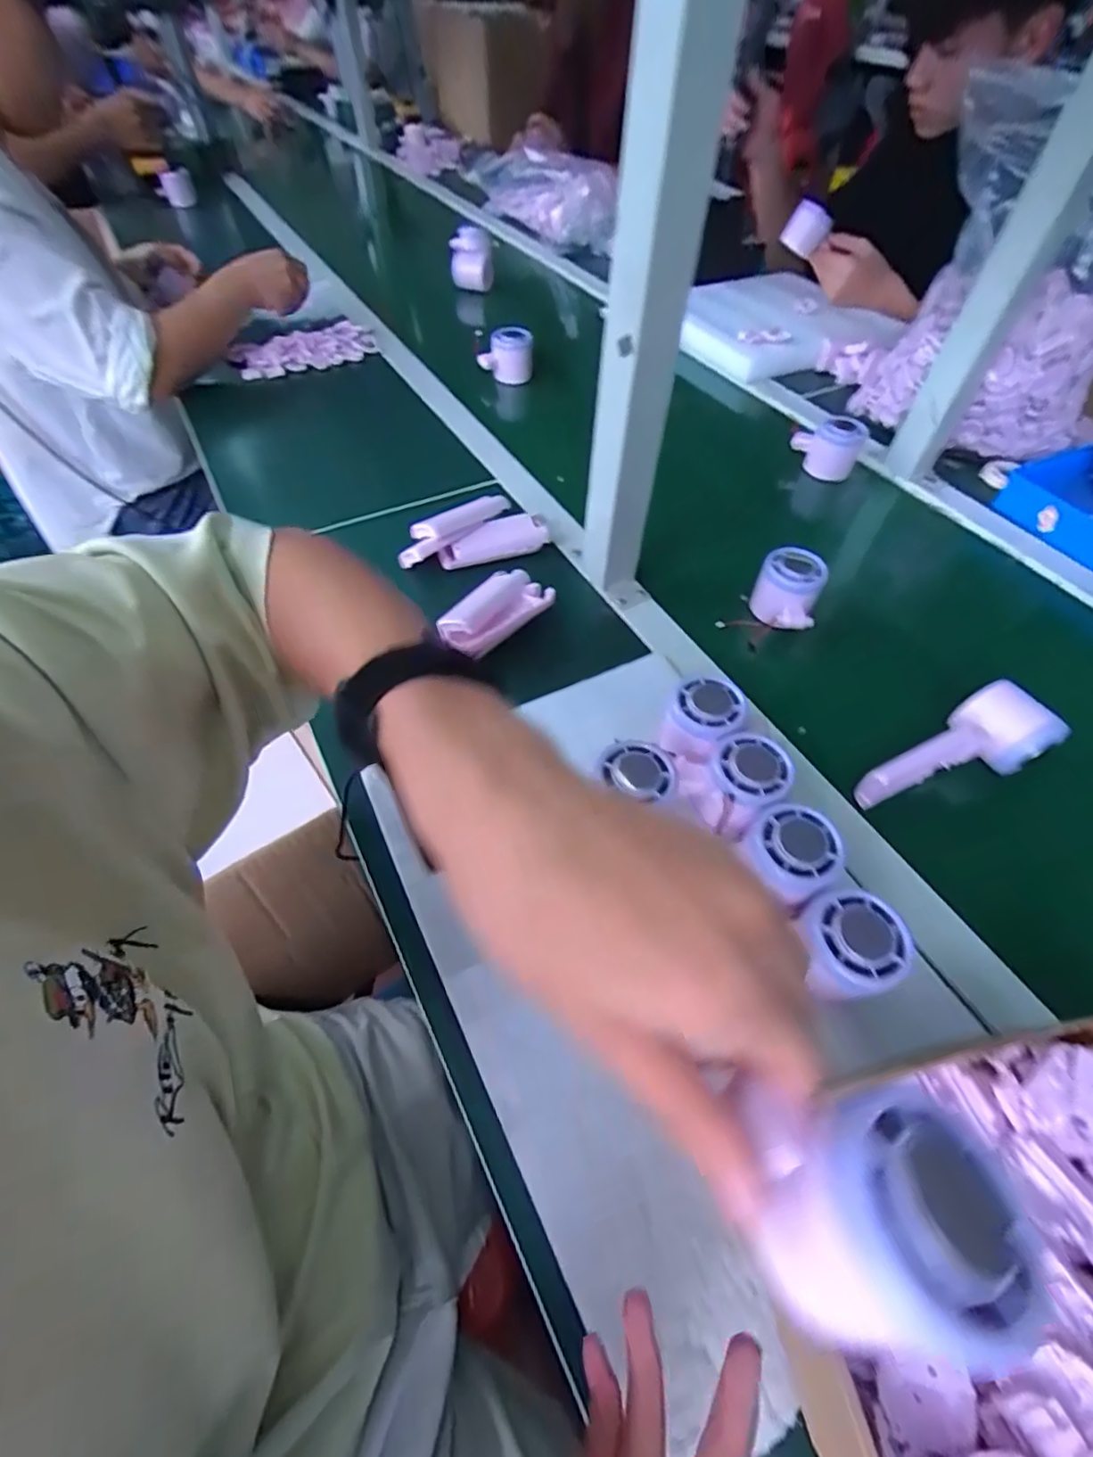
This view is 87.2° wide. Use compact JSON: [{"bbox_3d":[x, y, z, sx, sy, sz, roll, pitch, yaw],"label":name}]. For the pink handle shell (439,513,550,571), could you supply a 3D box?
[{"bbox_3d":[-0.056,-0.193,0.593,0.113,0.027,0.034,-17,57,-13],"label":"pink handle shell"}]

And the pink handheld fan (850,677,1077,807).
[{"bbox_3d":[0.307,0.025,0.436,0.144,0.063,0.058,-24,58,-17],"label":"pink handheld fan"}]

